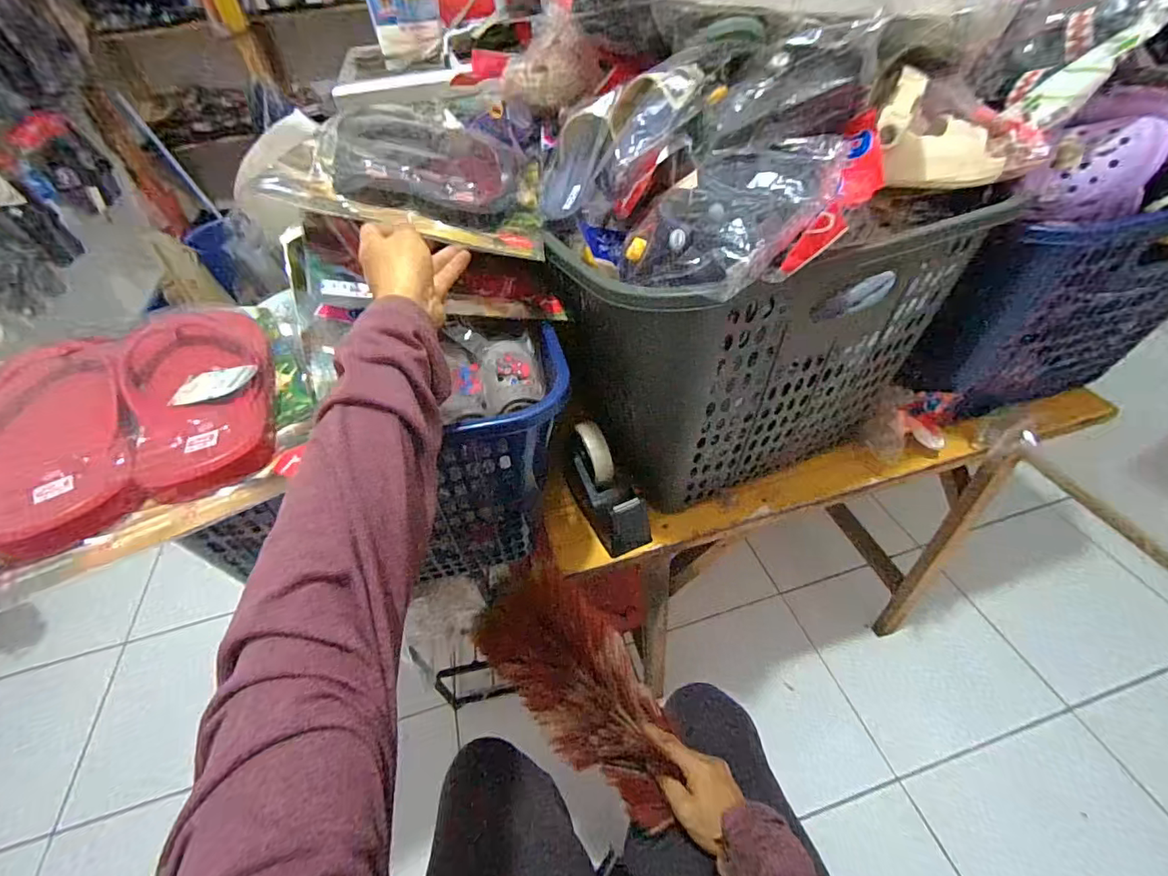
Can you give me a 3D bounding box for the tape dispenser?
[{"bbox_3d":[0.029,0.062,0.614,0.056,0.108,0.137,-22,47,-16],"label":"tape dispenser"}]

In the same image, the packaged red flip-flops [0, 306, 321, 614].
[{"bbox_3d":[-0.346,-0.024,0.393,0.223,0.049,0.290,-23,47,-17],"label":"packaged red flip-flops"}]

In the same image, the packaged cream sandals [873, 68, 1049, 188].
[{"bbox_3d":[0.325,-0.264,0.433,0.135,0.069,0.064,9,46,15],"label":"packaged cream sandals"}]

